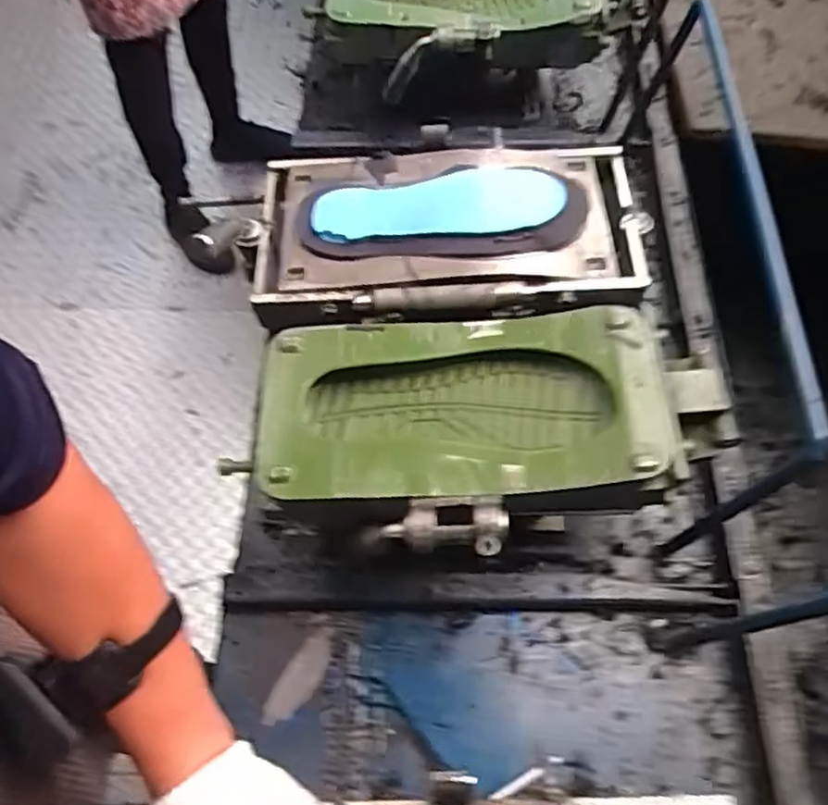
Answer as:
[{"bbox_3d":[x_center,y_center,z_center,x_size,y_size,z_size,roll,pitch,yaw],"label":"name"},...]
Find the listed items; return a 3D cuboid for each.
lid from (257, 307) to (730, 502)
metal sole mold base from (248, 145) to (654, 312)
[{"bbox_3d":[0.058,0.002,0.609,0.379,0.064,0.174,-2,65,0],"label":"lid"},{"bbox_3d":[0.035,-0.175,0.712,0.383,0.062,0.208,-1,65,0],"label":"metal sole mold base"}]

